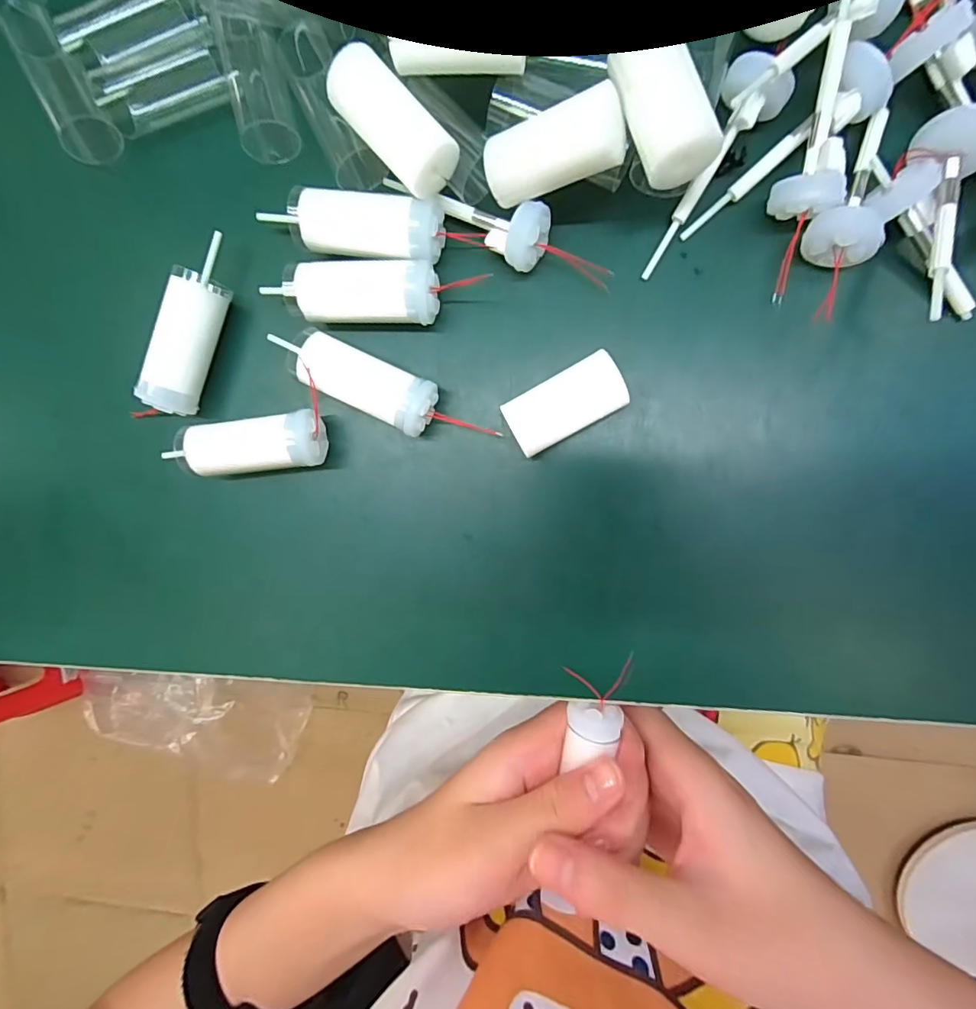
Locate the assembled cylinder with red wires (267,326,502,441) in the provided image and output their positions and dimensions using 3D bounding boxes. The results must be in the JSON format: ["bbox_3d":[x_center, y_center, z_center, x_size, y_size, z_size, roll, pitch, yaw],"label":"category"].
[{"bbox_3d":[-0.037,-0.041,0.182,0.078,0.021,0.019,27,98,5],"label":"assembled cylinder with red wires"}]

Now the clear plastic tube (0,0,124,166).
[{"bbox_3d":[-0.164,-0.162,0.192,0.017,0.013,0.055,-28,90,9],"label":"clear plastic tube"}]

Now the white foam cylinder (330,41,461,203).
[{"bbox_3d":[-0.030,-0.120,0.157,0.020,0.016,0.042,-41,88,9],"label":"white foam cylinder"}]

